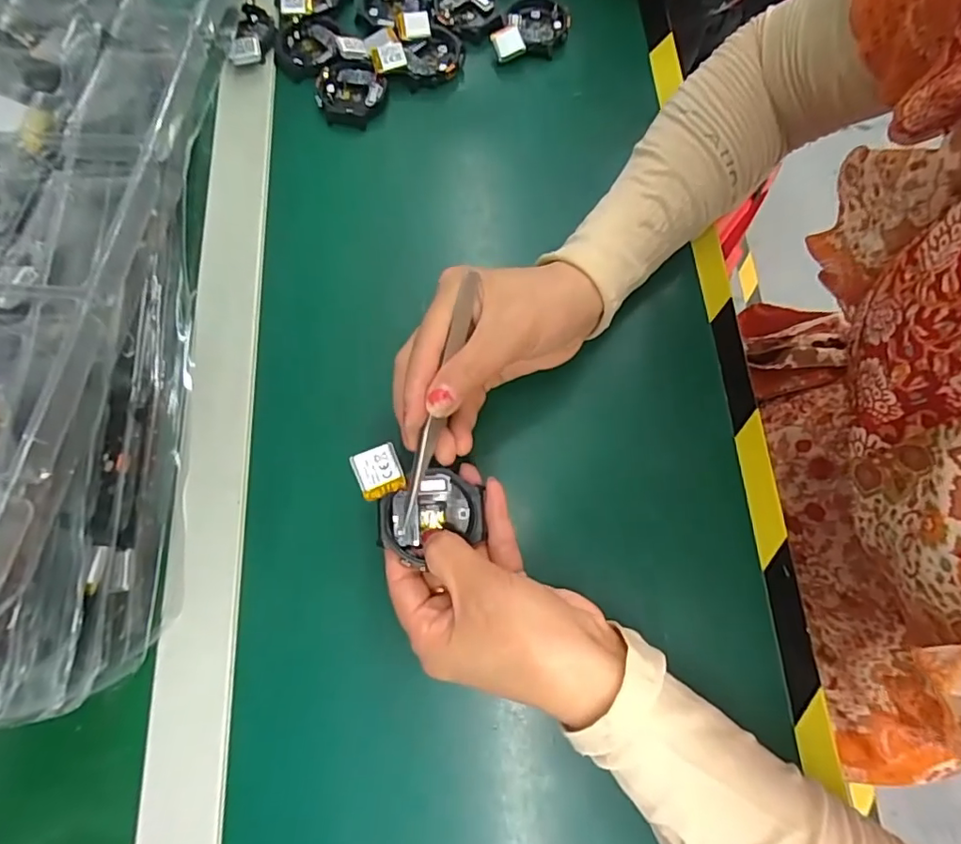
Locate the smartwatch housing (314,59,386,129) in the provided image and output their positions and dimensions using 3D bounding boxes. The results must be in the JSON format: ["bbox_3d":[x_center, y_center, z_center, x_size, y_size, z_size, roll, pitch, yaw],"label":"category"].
[{"bbox_3d":[-0.093,-0.237,0.386,0.048,0.015,0.049,-2,72,0],"label":"smartwatch housing"}]

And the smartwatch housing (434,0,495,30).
[{"bbox_3d":[-0.012,-0.318,0.412,0.043,0.009,0.043,-1,72,1],"label":"smartwatch housing"}]

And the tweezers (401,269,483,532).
[{"bbox_3d":[-0.020,-0.009,0.265,0.009,0.010,0.126,15,89,6],"label":"tweezers"}]

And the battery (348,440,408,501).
[{"bbox_3d":[-0.049,0.024,0.262,0.022,0.004,0.024,-20,88,-19],"label":"battery"}]

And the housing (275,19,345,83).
[{"bbox_3d":[-0.129,-0.276,0.401,0.048,0.013,0.046,0,72,1],"label":"housing"}]

